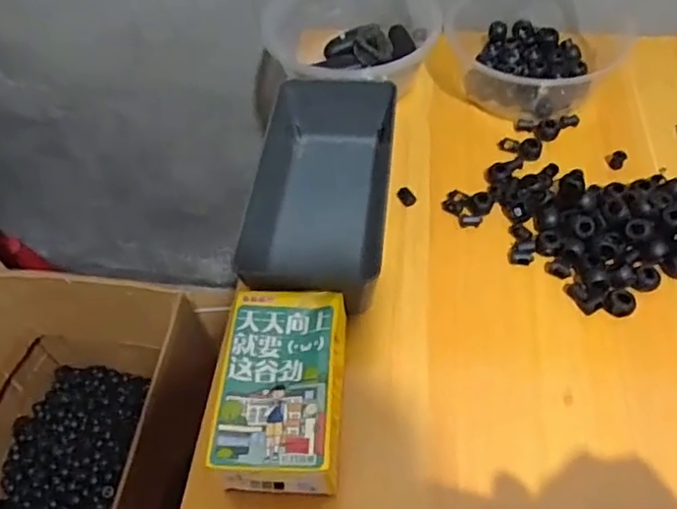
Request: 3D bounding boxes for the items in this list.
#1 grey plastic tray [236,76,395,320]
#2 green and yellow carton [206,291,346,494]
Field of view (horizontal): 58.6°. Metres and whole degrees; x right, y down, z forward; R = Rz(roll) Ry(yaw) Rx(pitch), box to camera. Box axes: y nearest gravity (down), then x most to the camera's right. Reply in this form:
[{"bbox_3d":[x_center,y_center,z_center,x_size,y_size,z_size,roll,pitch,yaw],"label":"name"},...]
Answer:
[{"bbox_3d":[-0.010,-0.051,0.432,0.089,0.047,0.193,3,54,7],"label":"grey plastic tray"},{"bbox_3d":[-0.031,0.076,0.344,0.065,0.043,0.106,1,53,5],"label":"green and yellow carton"}]

